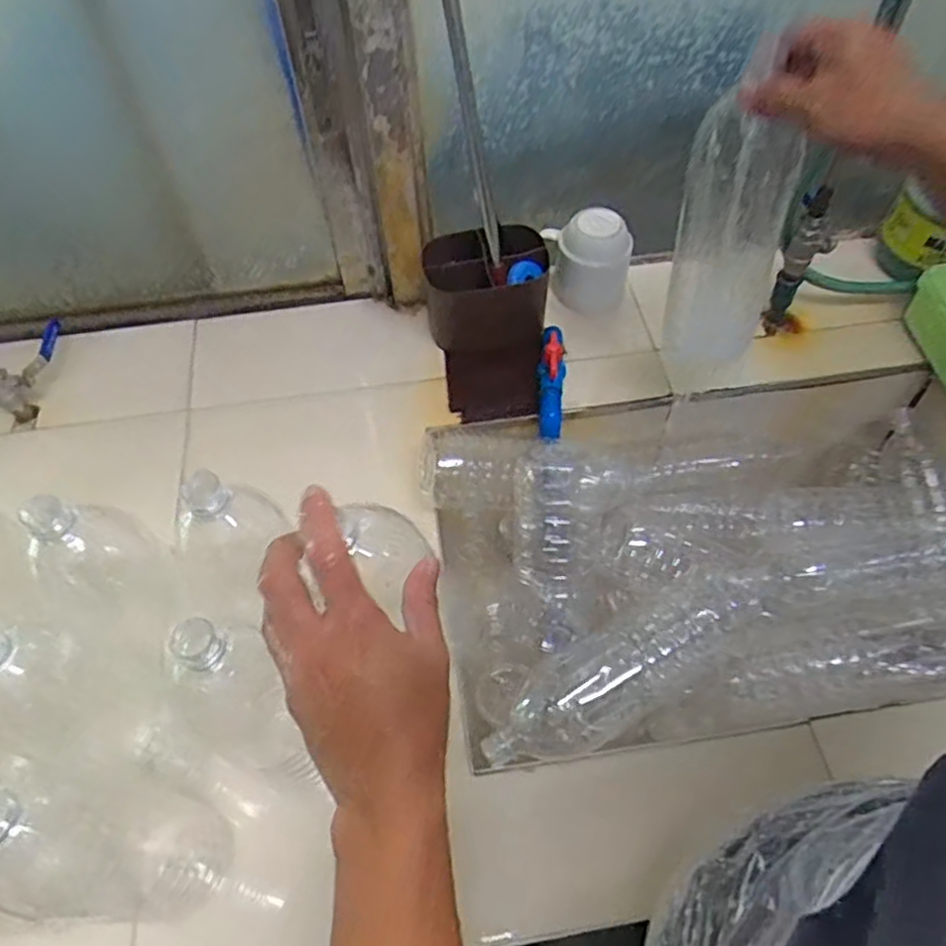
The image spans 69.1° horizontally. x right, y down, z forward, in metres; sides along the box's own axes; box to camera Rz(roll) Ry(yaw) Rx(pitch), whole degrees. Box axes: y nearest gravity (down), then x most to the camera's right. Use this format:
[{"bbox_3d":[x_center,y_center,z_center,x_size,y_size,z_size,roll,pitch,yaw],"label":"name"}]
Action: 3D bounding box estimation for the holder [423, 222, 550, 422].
[{"bbox_3d":[0.022,-0.193,0.888,0.160,0.131,0.215,-7,56,-3],"label":"holder"}]

